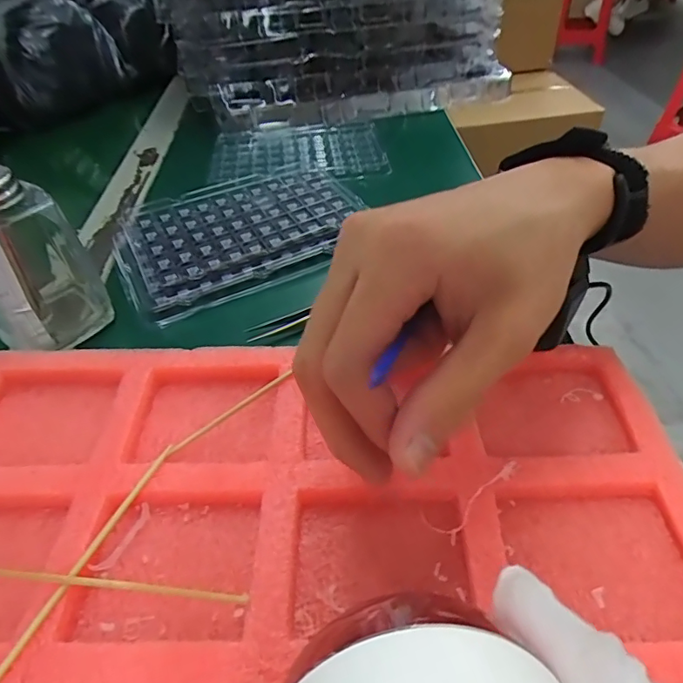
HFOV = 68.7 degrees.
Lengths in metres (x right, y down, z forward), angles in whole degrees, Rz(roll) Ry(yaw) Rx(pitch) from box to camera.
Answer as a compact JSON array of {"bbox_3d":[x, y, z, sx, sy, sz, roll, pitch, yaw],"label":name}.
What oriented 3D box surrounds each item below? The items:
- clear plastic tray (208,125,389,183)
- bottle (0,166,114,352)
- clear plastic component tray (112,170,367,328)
[{"bbox_3d":[-0.042,-0.182,0.482,0.162,0.015,0.126,-8,44,-3],"label":"clear plastic tray"},{"bbox_3d":[-0.185,-0.059,0.281,0.067,0.103,0.068,-29,49,-22],"label":"bottle"},{"bbox_3d":[-0.075,-0.084,0.379,0.176,0.017,0.123,-23,46,-18],"label":"clear plastic component tray"}]

